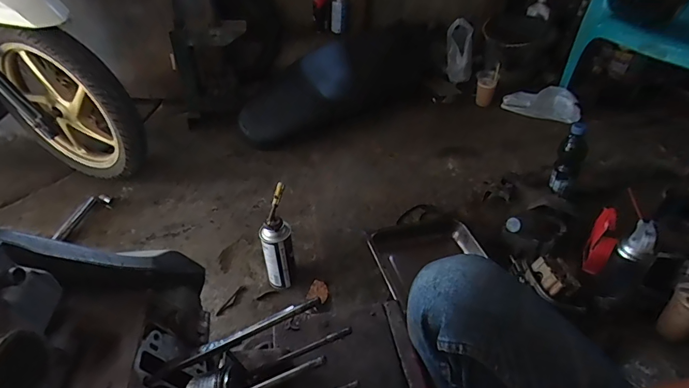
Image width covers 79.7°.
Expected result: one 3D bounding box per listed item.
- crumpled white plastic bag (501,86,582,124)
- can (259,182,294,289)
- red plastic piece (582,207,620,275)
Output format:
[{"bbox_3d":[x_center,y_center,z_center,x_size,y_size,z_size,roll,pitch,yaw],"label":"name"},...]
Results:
[{"bbox_3d":[0.705,-0.320,1.459,0.262,0.115,0.061,11,40,8],"label":"crumpled white plastic bag"},{"bbox_3d":[-0.147,0.096,0.928,0.064,0.215,0.089,6,39,2],"label":"can"},{"bbox_3d":[0.560,0.109,0.905,0.054,0.144,0.058,30,46,28],"label":"red plastic piece"}]

